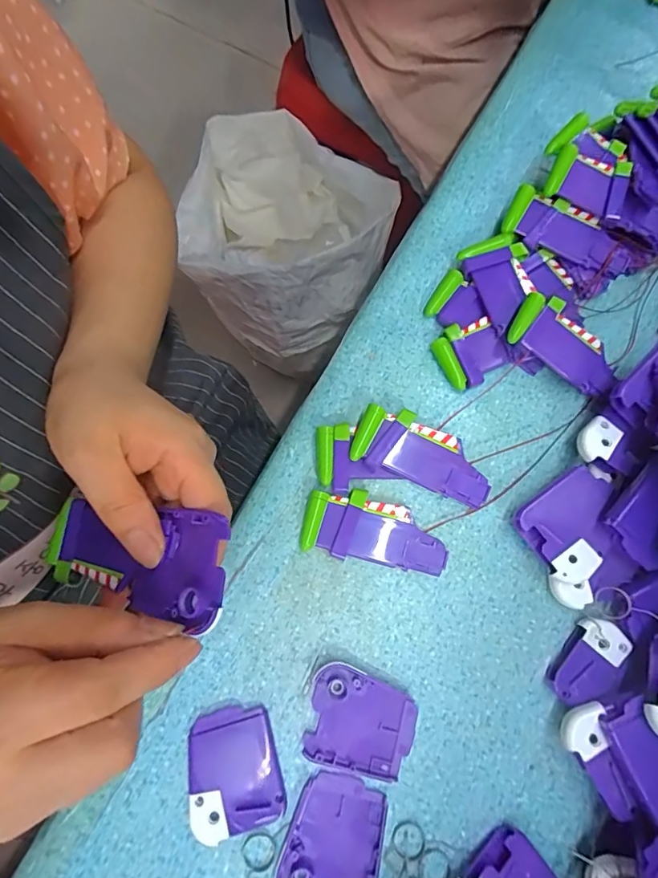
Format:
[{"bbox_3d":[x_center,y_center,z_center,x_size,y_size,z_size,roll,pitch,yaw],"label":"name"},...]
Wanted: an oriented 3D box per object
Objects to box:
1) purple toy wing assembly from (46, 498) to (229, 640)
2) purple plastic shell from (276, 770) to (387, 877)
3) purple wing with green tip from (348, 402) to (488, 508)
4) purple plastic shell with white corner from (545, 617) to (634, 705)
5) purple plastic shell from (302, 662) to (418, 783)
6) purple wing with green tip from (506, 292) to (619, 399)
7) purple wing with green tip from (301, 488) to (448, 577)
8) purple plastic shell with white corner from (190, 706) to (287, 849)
[{"bbox_3d":[-0.096,0.057,0.239,0.116,0.015,0.048,5,74,30],"label":"purple toy wing assembly"},{"bbox_3d":[0.003,0.219,0.259,0.050,0.005,0.061,14,76,3],"label":"purple plastic shell"},{"bbox_3d":[0.060,0.010,0.306,0.087,0.019,0.040,19,76,7],"label":"purple wing with green tip"},{"bbox_3d":[0.152,0.131,0.280,0.030,0.012,0.050,33,78,7],"label":"purple plastic shell with white corner"},{"bbox_3d":[0.019,0.162,0.274,0.060,0.007,0.053,13,76,3],"label":"purple plastic shell"},{"bbox_3d":[0.159,-0.060,0.318,0.080,0.010,0.041,36,78,-9],"label":"purple wing with green tip"},{"bbox_3d":[0.029,0.057,0.299,0.087,0.012,0.041,8,75,4],"label":"purple wing with green tip"},{"bbox_3d":[-0.055,0.185,0.268,0.051,0.006,0.062,-17,76,-5],"label":"purple plastic shell with white corner"}]

